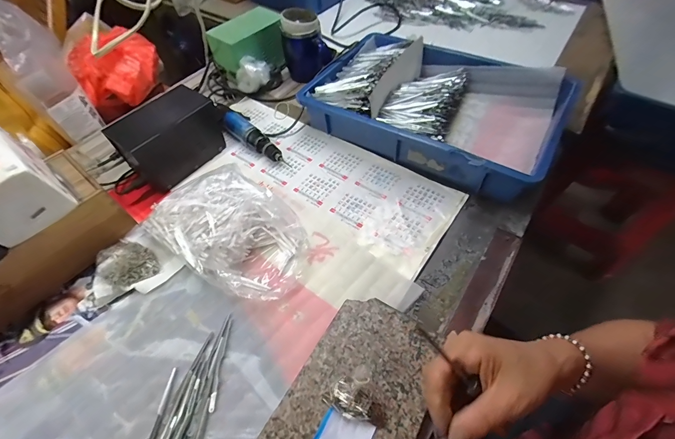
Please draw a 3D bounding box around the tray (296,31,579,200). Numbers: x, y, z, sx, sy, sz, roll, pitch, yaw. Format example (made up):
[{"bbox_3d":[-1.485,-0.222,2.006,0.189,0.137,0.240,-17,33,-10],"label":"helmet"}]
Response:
[{"bbox_3d":[0.175,-0.216,0.585,0.429,0.086,0.287,27,60,24],"label":"tray"}]

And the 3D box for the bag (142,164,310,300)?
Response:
[{"bbox_3d":[-0.147,0.010,0.459,0.240,0.072,0.166,29,61,24],"label":"bag"}]

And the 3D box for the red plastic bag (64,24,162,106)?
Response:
[{"bbox_3d":[-0.476,-0.333,0.681,0.170,0.105,0.124,-34,60,-19],"label":"red plastic bag"}]

